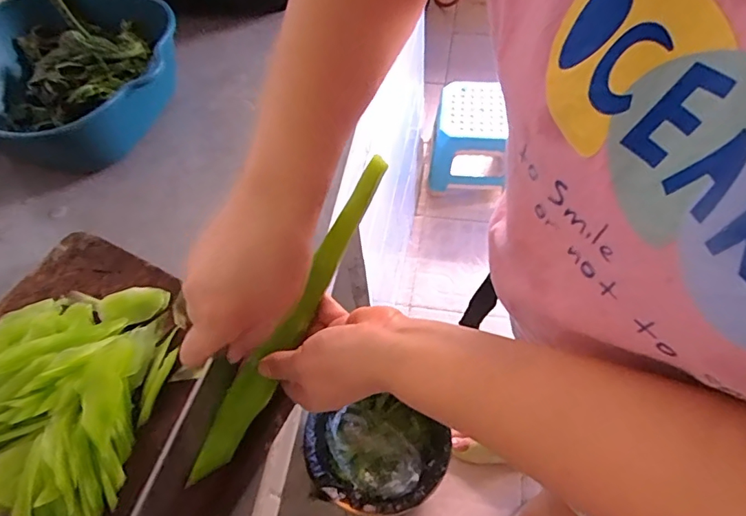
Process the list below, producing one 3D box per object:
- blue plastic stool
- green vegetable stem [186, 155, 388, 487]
[{"bbox_3d":[0.281,-0.342,1.454,0.216,0.237,0.275,2,58,5],"label":"blue plastic stool"},{"bbox_3d":[-0.059,0.042,0.380,0.025,0.016,0.274,27,82,19],"label":"green vegetable stem"}]

